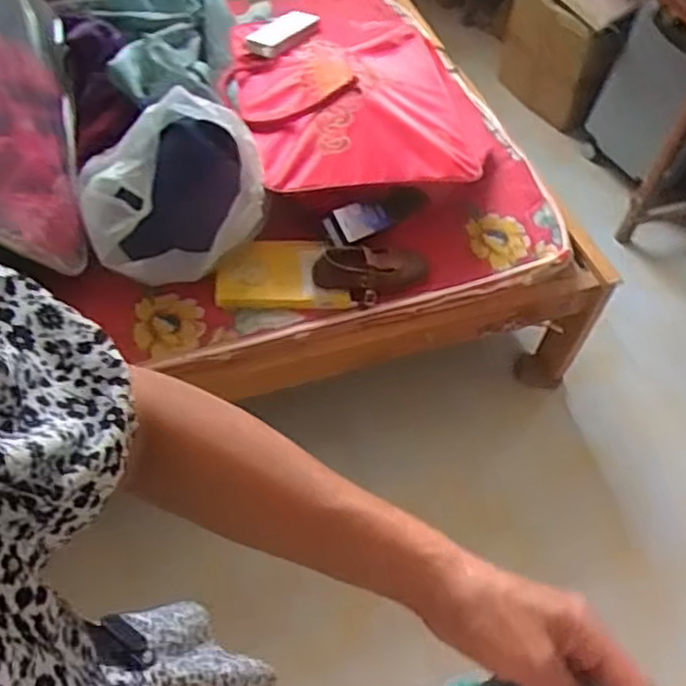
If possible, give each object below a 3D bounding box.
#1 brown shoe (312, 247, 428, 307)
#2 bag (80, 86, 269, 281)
[{"bbox_3d":[0.058,-0.136,1.347,0.228,0.055,0.105,-7,56,-10],"label":"brown shoe"},{"bbox_3d":[-0.293,-0.267,1.240,0.327,0.217,0.224,-19,59,-17],"label":"bag"}]

